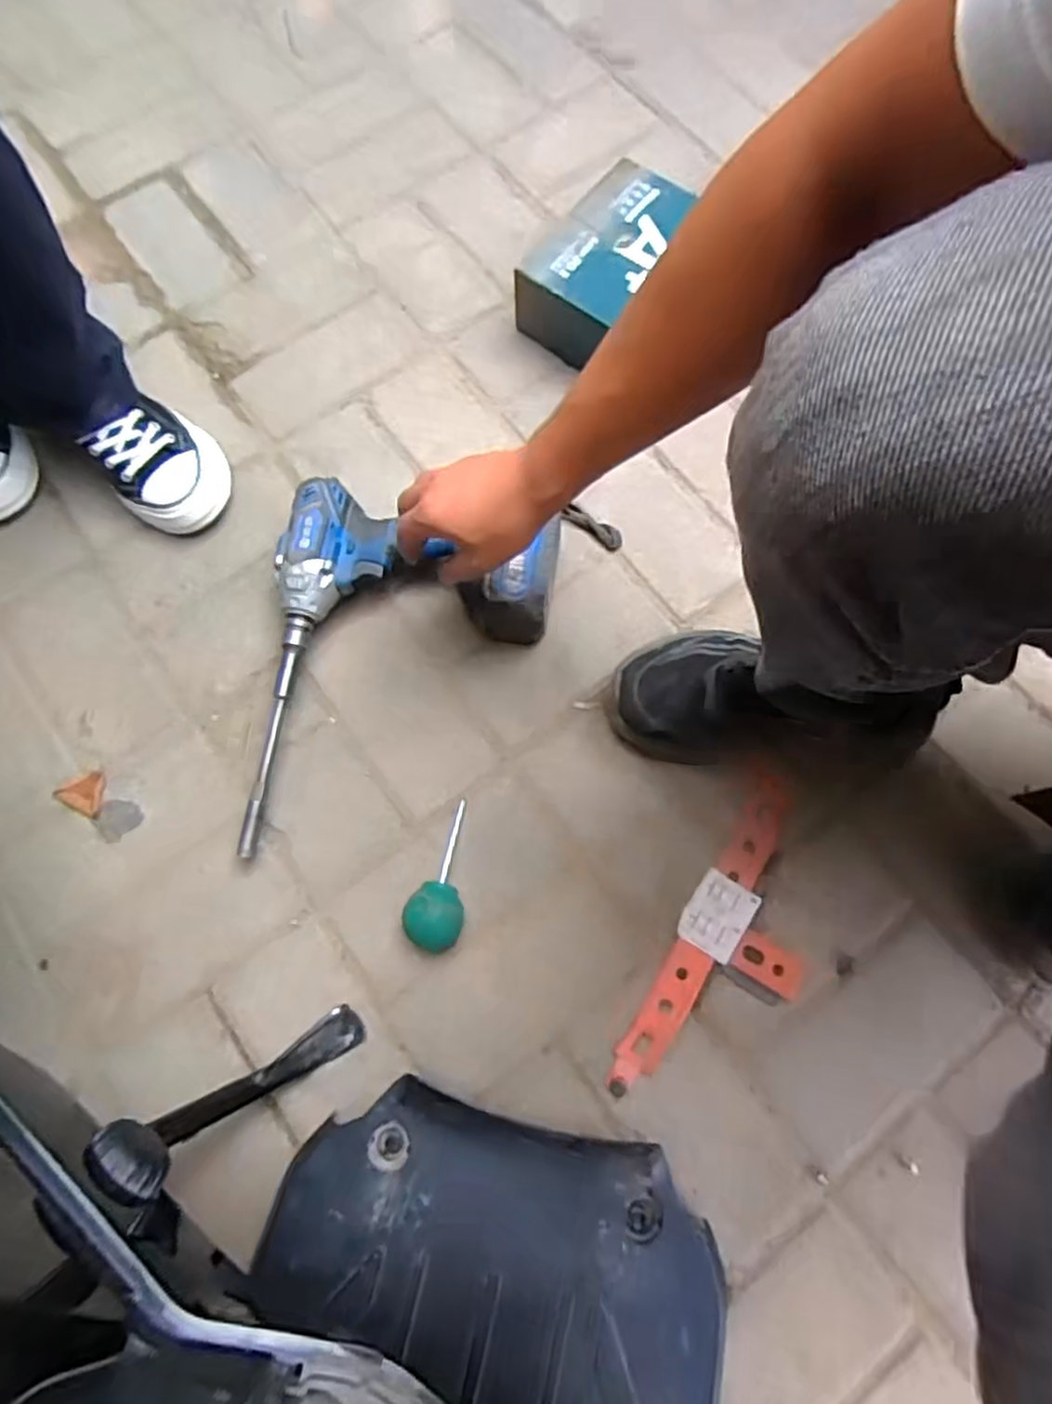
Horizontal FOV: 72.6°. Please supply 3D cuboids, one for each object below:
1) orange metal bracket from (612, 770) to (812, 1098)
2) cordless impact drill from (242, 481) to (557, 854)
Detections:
[{"bbox_3d":[0.169,0.191,0.564,0.099,0.023,0.271,29,78,8],"label":"orange metal bracket"},{"bbox_3d":[-0.108,-0.023,0.596,0.230,0.068,0.309,9,76,3],"label":"cordless impact drill"}]

